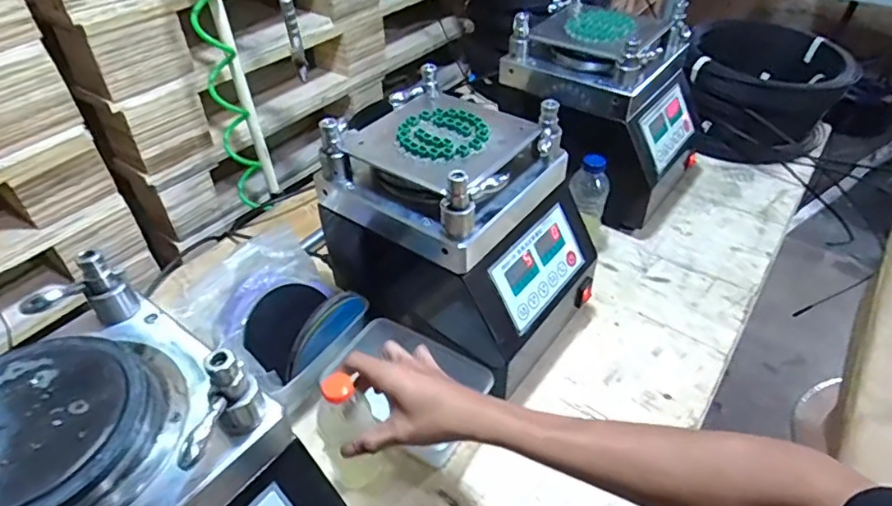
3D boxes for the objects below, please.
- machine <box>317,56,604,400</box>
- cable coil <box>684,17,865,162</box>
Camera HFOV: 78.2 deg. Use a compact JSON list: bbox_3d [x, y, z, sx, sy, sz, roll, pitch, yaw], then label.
[{"bbox_3d":[0.020,-0.023,0.694,0.287,0.277,0.229,31,51,30],"label":"machine"},{"bbox_3d":[0.623,-0.332,1.086,0.265,0.175,0.339,23,47,23],"label":"cable coil"}]

